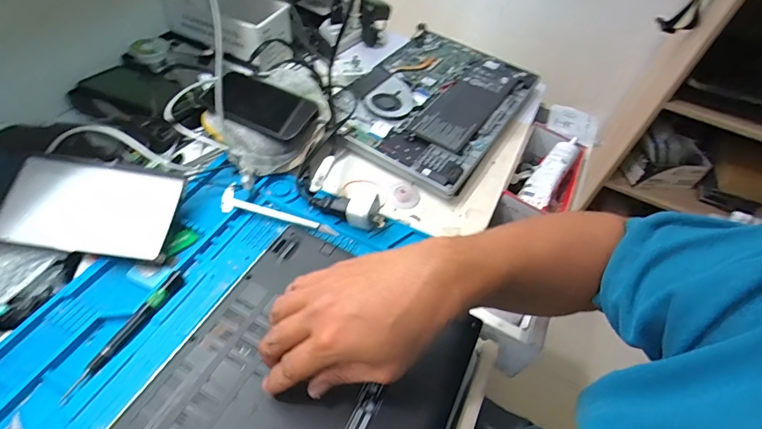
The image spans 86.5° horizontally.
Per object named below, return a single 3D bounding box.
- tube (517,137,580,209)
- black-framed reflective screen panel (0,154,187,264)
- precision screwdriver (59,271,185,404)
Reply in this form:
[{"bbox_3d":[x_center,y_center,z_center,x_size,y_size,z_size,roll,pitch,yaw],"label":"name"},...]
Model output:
[{"bbox_3d":[0.255,-0.068,0.602,0.043,0.024,0.143,32,71,23],"label":"tube"},{"bbox_3d":[-0.307,-0.010,0.432,0.173,0.013,0.104,8,59,1],"label":"black-framed reflective screen panel"},{"bbox_3d":[-0.231,0.106,0.370,0.017,0.013,0.130,22,52,15],"label":"precision screwdriver"}]

